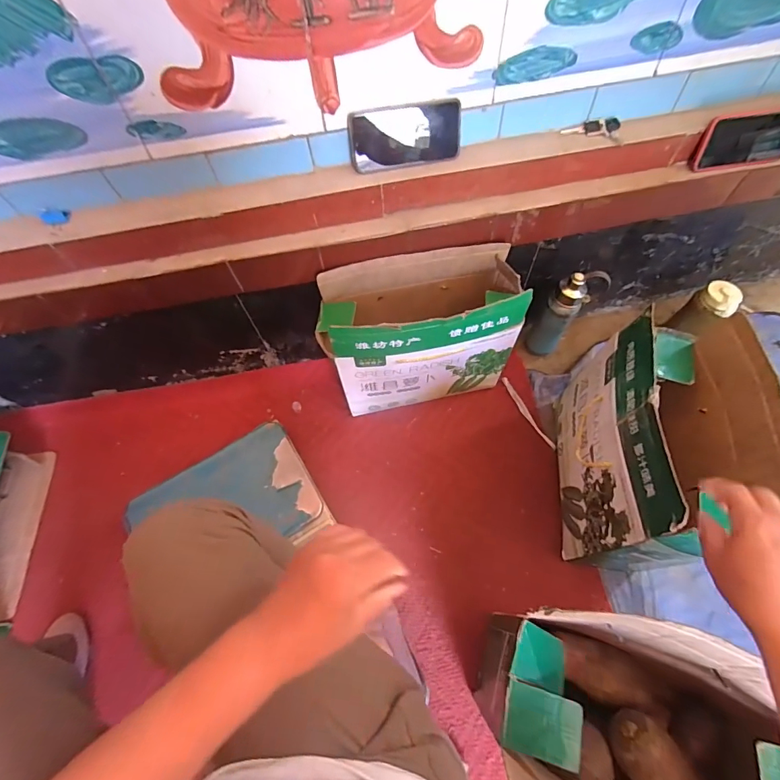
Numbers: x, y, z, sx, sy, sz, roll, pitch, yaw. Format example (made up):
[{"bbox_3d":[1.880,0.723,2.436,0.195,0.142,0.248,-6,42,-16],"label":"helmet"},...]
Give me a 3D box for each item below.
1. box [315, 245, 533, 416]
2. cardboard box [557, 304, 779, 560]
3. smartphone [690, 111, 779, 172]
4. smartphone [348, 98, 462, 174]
[{"bbox_3d":[0.059,-0.105,0.780,0.355,0.307,0.157,-9,62,-1],"label":"box"},{"bbox_3d":[0.426,0.089,0.640,0.190,0.307,0.331,3,62,6],"label":"cardboard box"},{"bbox_3d":[0.578,-0.404,0.632,0.153,0.077,0.015,-4,62,2],"label":"smartphone"},{"bbox_3d":[0.024,-0.376,0.578,0.163,0.076,0.009,-10,43,-2],"label":"smartphone"}]

